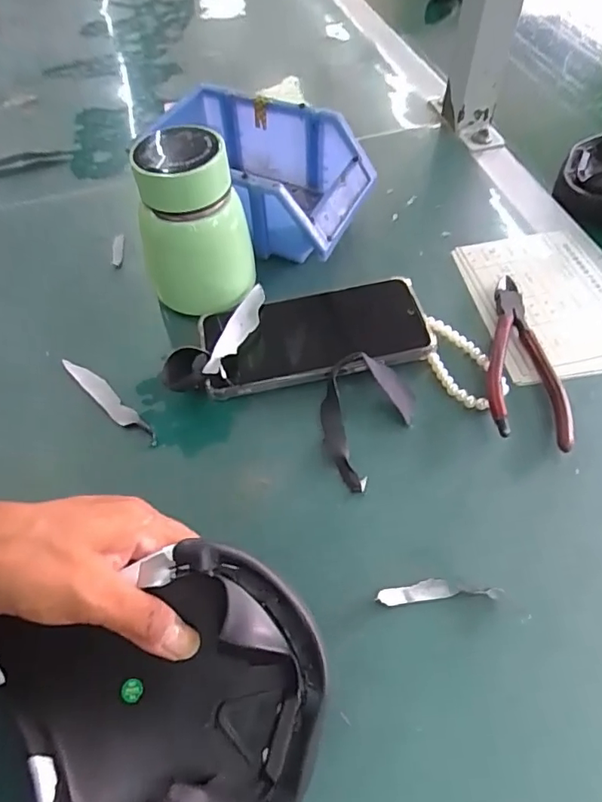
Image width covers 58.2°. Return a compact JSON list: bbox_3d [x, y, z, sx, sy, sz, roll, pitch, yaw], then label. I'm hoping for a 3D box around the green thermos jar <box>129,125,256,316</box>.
[{"bbox_3d":[-0.080,-0.129,0.405,0.080,0.124,0.067,-8,56,-4],"label":"green thermos jar"}]

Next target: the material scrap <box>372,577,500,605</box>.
[{"bbox_3d":[0.077,0.107,0.305,0.069,0.007,0.012,-3,55,-1],"label":"material scrap"}]

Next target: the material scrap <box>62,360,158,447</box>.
[{"bbox_3d":[-0.138,-0.001,0.387,0.014,0.004,0.104,-39,63,-23],"label":"material scrap"}]

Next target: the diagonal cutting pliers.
[{"bbox_3d":[0.162,-0.034,0.394,0.053,0.018,0.151,7,56,6],"label":"diagonal cutting pliers"}]

